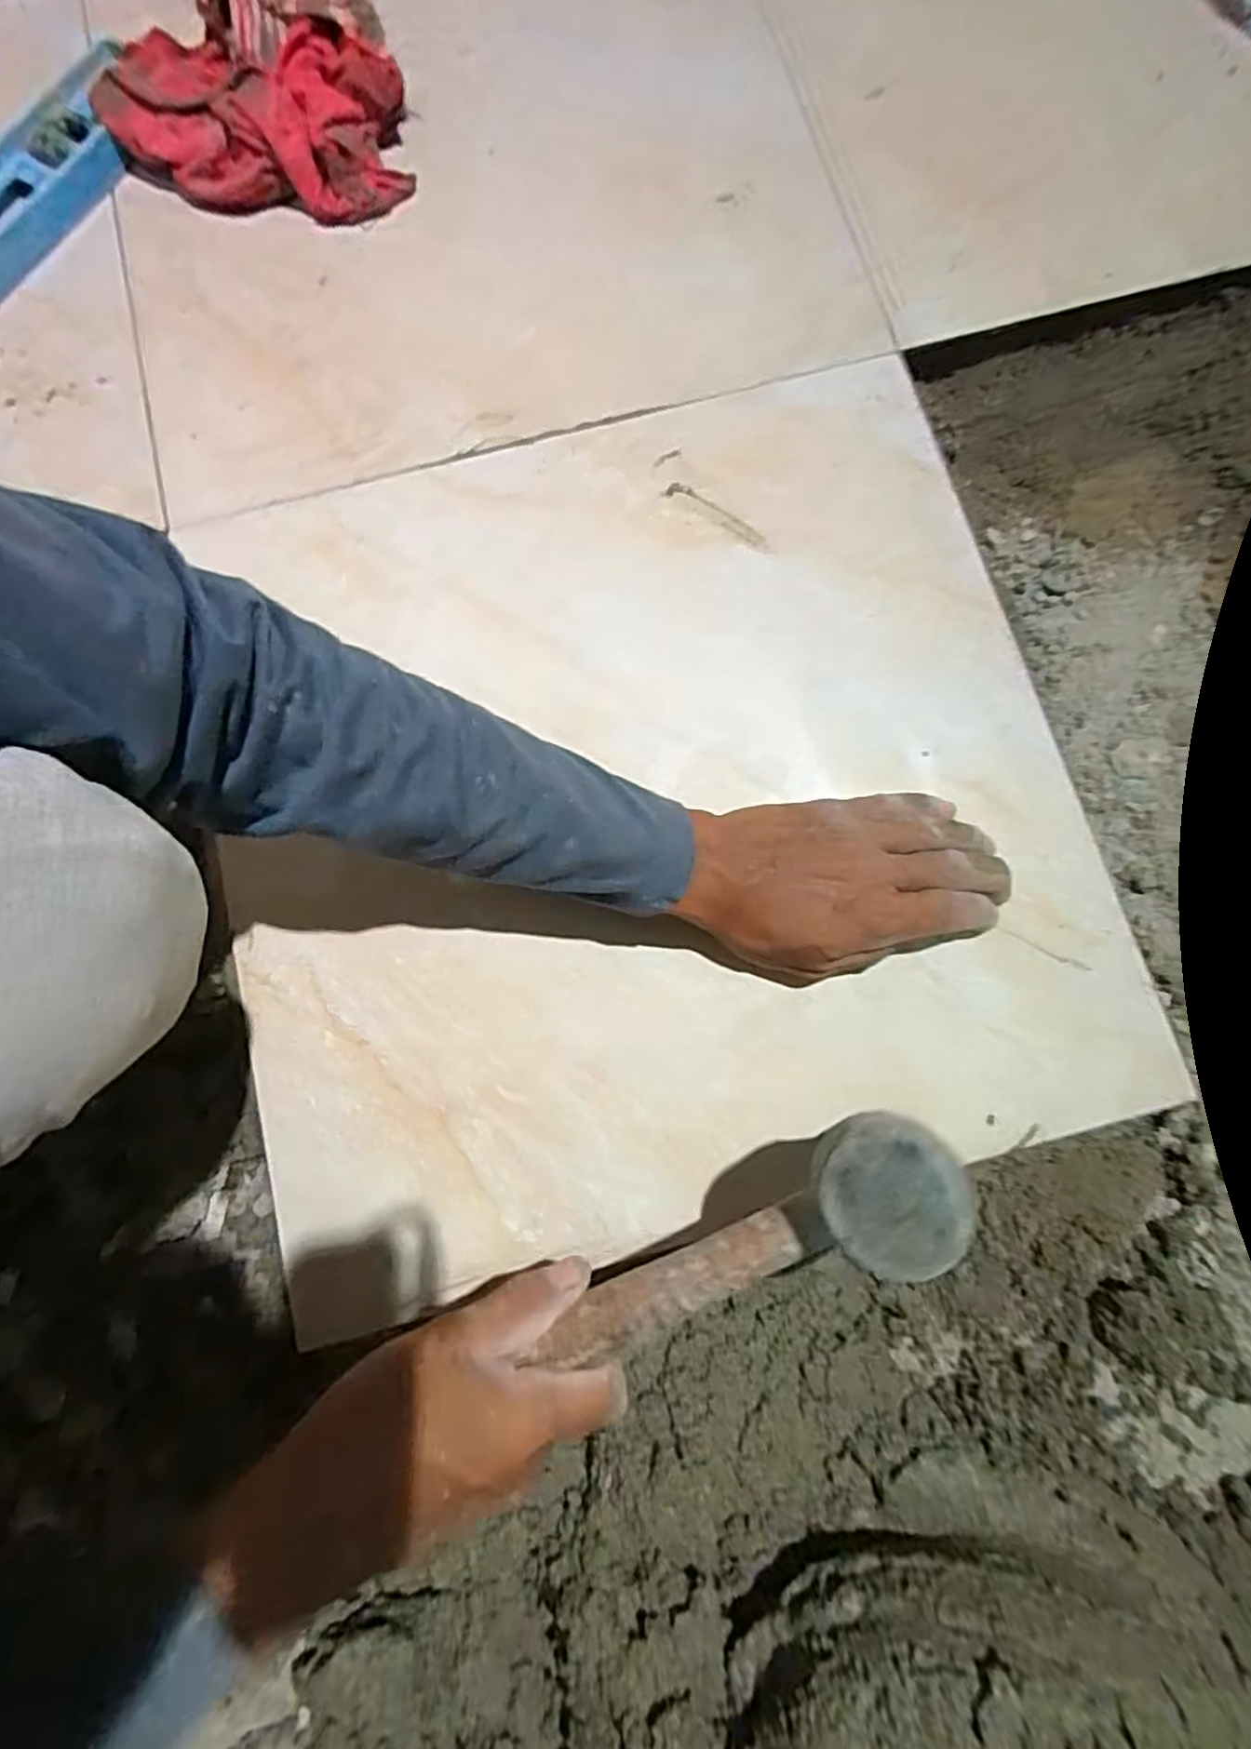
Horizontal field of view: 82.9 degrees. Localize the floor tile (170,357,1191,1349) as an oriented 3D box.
[{"bbox_3d":[0.007,-0.050,0.422,0.483,0.014,0.485,-14,79,-1],"label":"floor tile"}]

